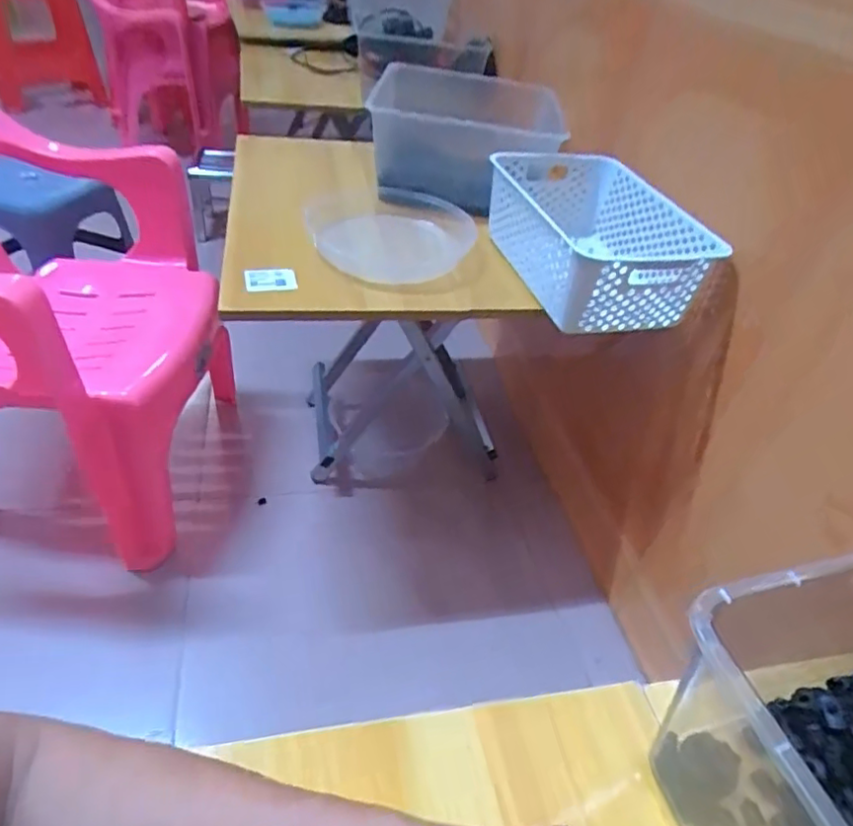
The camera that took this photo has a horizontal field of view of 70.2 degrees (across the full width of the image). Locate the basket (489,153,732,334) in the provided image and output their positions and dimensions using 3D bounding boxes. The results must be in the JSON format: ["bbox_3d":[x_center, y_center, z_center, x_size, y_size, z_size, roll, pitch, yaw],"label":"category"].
[{"bbox_3d":[0.215,-0.234,0.810,0.208,0.108,0.305,-9,43,-20],"label":"basket"}]

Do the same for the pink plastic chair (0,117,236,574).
[{"bbox_3d":[-0.646,-0.167,1.024,0.543,0.703,0.585,1,41,-9],"label":"pink plastic chair"}]

